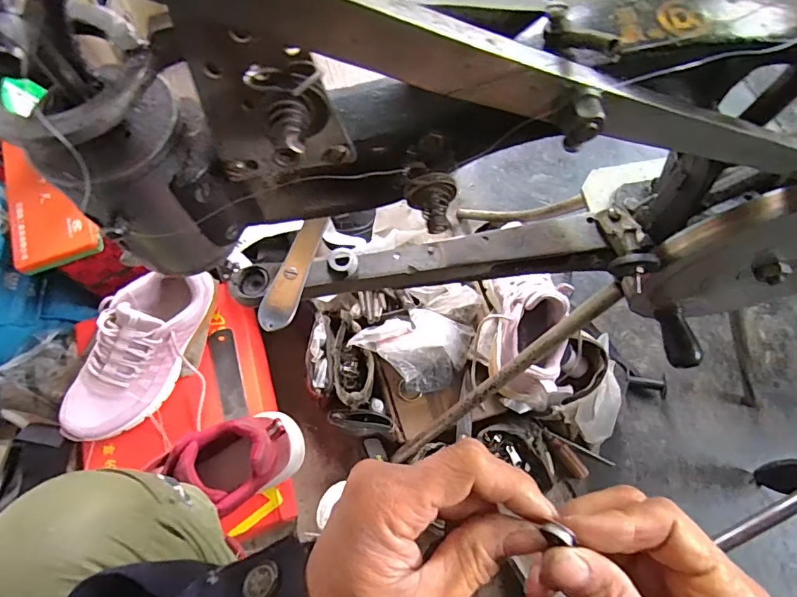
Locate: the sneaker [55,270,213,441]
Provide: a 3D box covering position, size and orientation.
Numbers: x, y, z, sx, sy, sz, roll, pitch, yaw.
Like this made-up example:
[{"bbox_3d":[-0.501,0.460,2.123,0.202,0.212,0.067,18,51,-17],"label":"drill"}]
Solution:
[{"bbox_3d":[-0.304,0.067,0.572,0.081,0.118,0.210,27,71,11],"label":"sneaker"}]

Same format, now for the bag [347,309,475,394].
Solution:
[{"bbox_3d":[0.016,0.058,0.638,0.149,0.042,0.101,16,70,7],"label":"bag"}]

